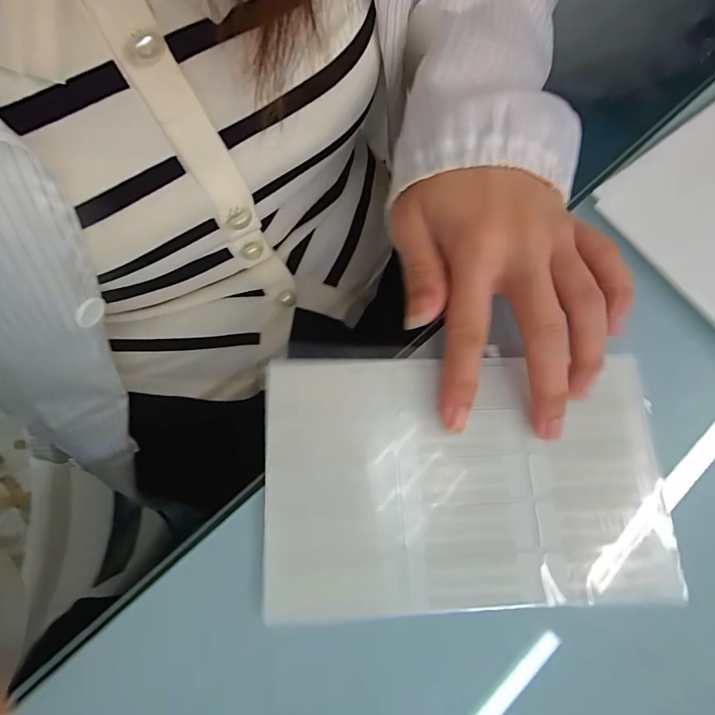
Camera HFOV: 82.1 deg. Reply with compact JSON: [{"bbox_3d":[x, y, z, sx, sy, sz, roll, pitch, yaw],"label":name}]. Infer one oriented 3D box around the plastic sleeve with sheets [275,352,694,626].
[{"bbox_3d":[0.050,0.056,0.195,0.183,0.007,0.114,-1,74,0],"label":"plastic sleeve with sheets"}]

